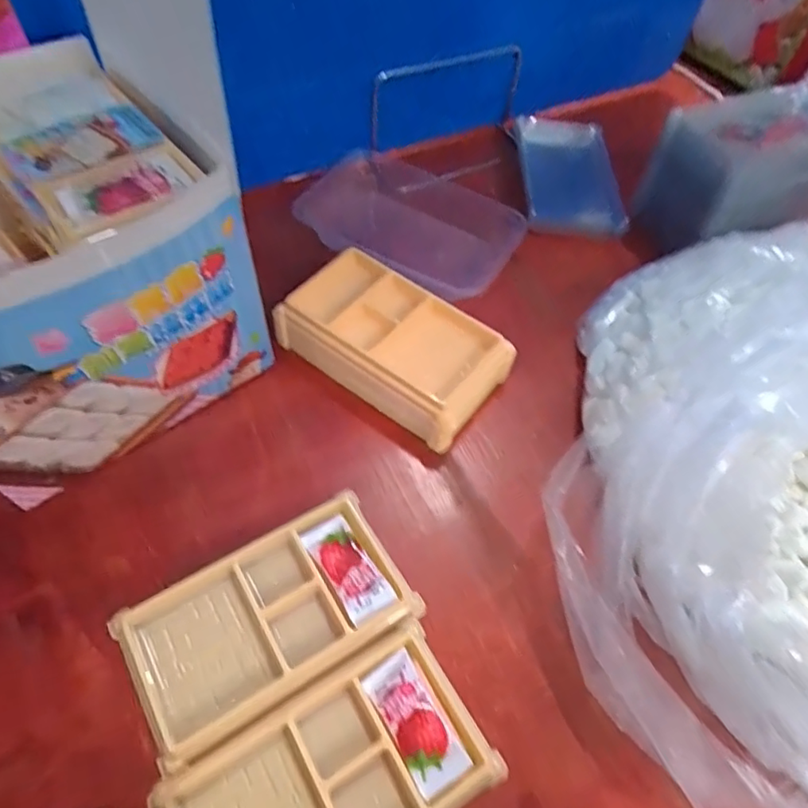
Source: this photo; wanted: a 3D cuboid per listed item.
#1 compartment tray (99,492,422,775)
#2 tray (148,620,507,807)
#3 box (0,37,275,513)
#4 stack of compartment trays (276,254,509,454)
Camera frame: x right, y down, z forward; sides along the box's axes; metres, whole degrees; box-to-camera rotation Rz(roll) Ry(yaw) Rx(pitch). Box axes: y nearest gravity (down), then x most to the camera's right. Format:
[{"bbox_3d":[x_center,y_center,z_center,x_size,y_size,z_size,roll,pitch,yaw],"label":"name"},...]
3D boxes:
[{"bbox_3d":[-0.068,0.107,0.283,0.136,0.018,0.076,-25,62,-20],"label":"compartment tray"},{"bbox_3d":[-0.030,0.168,0.250,0.128,0.013,0.079,-26,62,-20],"label":"tray"},{"bbox_3d":[-0.194,-0.067,0.311,0.171,0.148,0.169,-36,66,-25],"label":"box"},{"bbox_3d":[-0.008,-0.039,0.374,0.140,0.040,0.084,33,60,16],"label":"stack of compartment trays"}]

